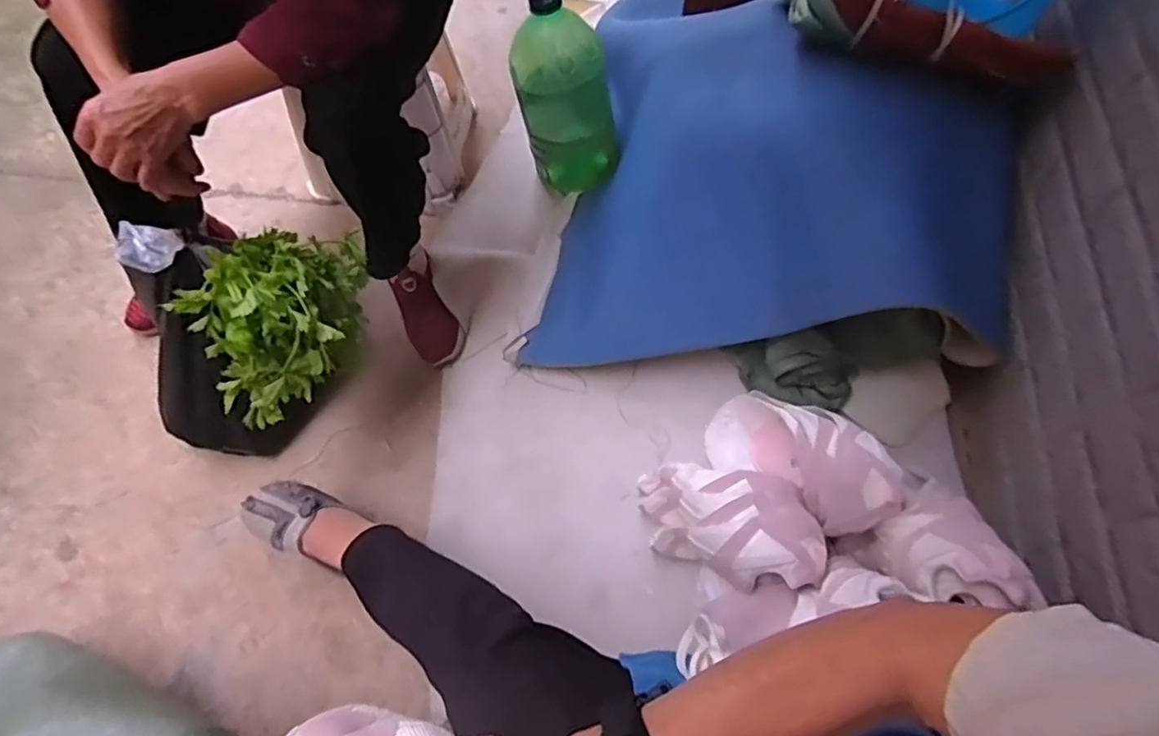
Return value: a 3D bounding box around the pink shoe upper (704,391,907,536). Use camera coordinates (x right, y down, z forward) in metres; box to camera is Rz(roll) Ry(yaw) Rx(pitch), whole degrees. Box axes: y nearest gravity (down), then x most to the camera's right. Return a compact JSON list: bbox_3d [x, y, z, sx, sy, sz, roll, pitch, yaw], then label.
[{"bbox_3d":[0.278,0.112,0.829,0.105,0.119,0.298,-35,23,-15],"label":"pink shoe upper"}]

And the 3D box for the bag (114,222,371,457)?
[{"bbox_3d":[-0.436,-0.025,0.832,0.297,0.305,0.218,-1,63,-3],"label":"bag"}]

